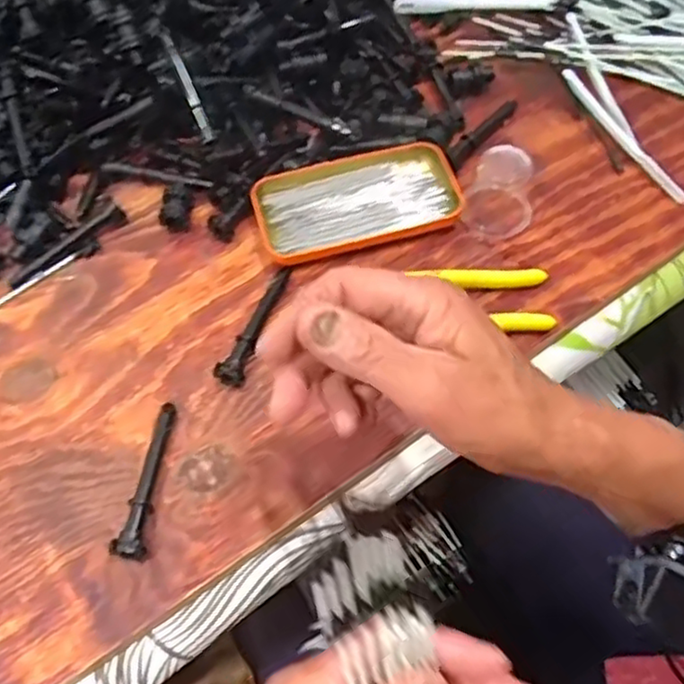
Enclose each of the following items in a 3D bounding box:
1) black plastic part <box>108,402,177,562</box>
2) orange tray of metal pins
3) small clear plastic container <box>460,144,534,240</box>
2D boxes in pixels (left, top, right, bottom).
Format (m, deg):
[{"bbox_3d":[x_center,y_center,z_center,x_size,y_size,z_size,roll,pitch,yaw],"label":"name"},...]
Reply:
[{"bbox_3d":[-0.116,0.081,0.406,0.016,0.017,0.096,4,61,4],"label":"black plastic part"},{"bbox_3d":[0.010,-0.107,0.506,0.146,0.017,0.079,-15,62,-6],"label":"orange tray of metal pins"},{"bbox_3d":[0.114,-0.110,0.486,0.049,0.052,0.045,13,63,9],"label":"small clear plastic container"}]

